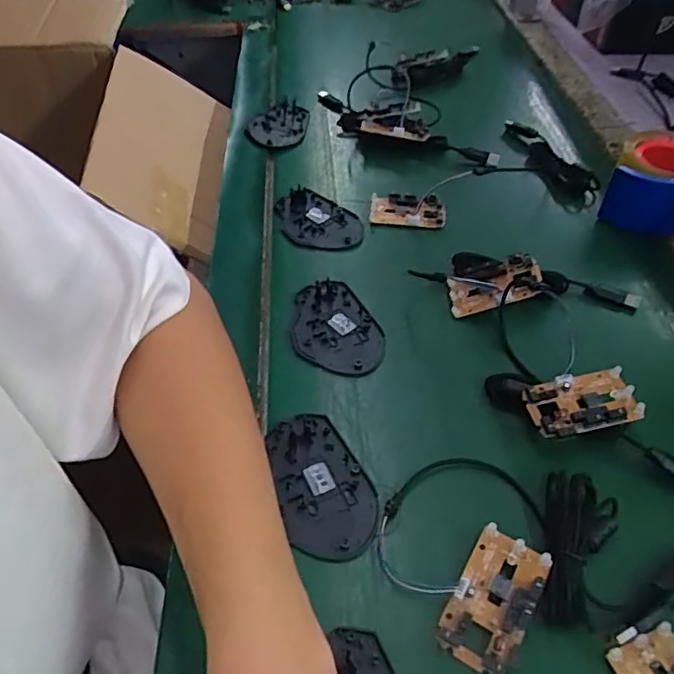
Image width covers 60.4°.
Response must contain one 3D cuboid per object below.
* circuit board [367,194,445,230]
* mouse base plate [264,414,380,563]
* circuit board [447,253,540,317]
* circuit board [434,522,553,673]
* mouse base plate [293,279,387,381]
[{"bbox_3d":[0.076,-0.135,0.617,0.079,0.013,0.042,7,47,6],"label":"circuit board"},{"bbox_3d":[-0.012,0.100,0.402,0.061,0.005,0.109,-14,48,-13],"label":"mouse base plate"},{"bbox_3d":[0.139,-0.044,0.514,0.079,0.019,0.037,-20,44,17],"label":"circuit board"},{"bbox_3d":[0.095,0.157,0.347,0.045,0.013,0.078,24,51,21],"label":"circuit board"},{"bbox_3d":[-0.003,-0.008,0.501,0.073,0.008,0.106,-16,49,-15],"label":"mouse base plate"}]

